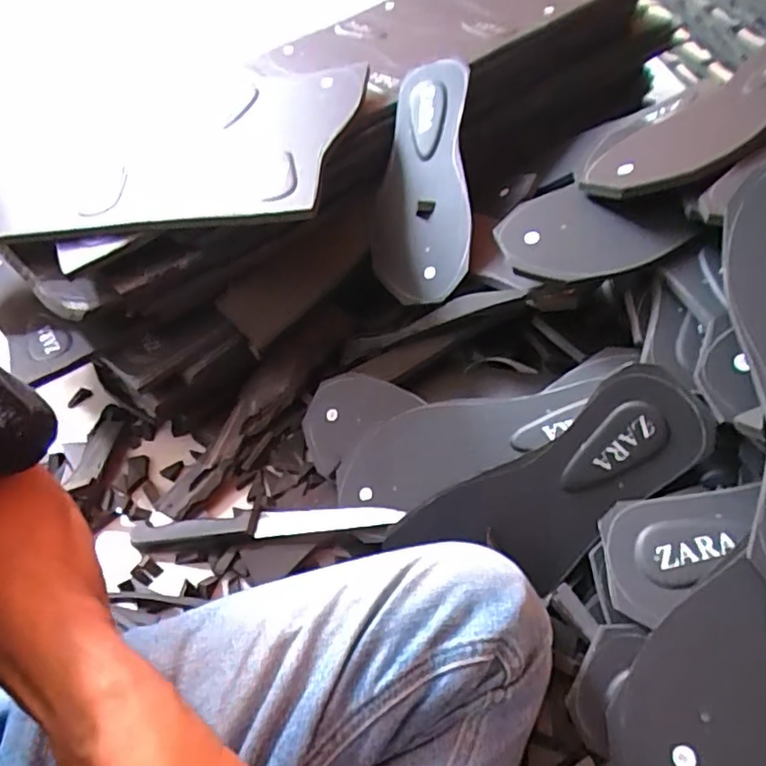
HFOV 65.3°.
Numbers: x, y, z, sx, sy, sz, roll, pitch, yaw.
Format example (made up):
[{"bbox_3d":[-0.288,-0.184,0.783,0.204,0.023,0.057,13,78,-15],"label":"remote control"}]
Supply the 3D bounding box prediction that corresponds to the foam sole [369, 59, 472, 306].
[{"bbox_3d":[0.043,-0.192,0.563,0.101,0.023,0.229,8,88,30],"label":"foam sole"}]

